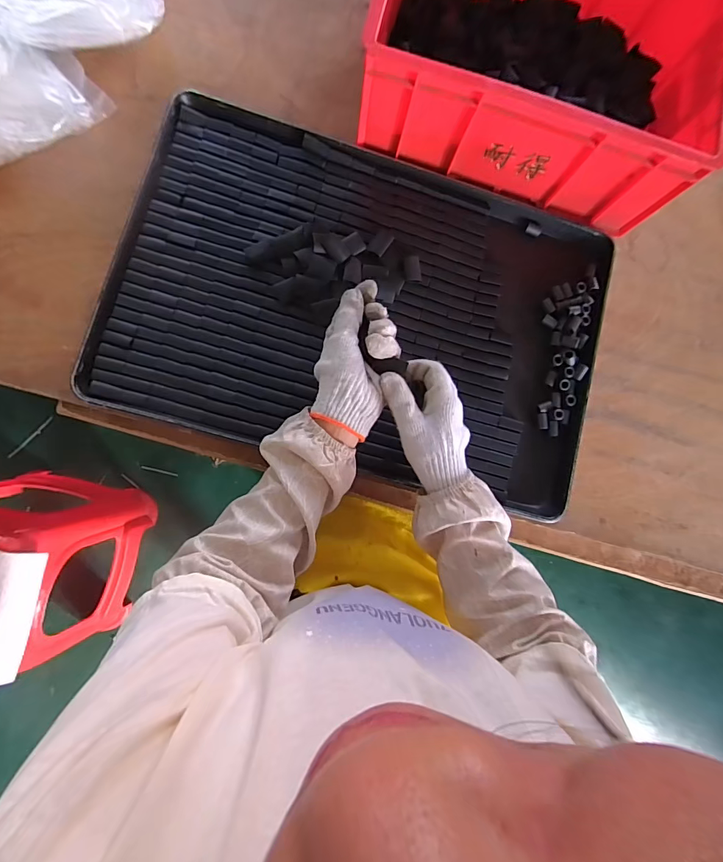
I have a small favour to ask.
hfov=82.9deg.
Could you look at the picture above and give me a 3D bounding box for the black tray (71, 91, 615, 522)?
[{"bbox_3d":[0.014,-0.155,0.506,0.586,0.028,0.396,16,82,-6],"label":"black tray"}]

